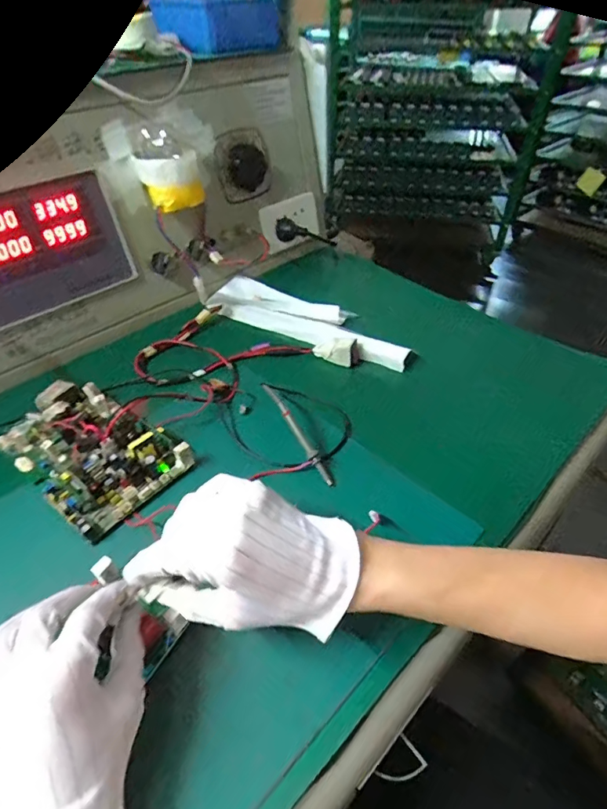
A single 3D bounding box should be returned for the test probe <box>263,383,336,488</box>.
[{"bbox_3d":[-0.007,0.027,0.481,0.009,0.013,0.134,-25,67,-23],"label":"test probe"}]

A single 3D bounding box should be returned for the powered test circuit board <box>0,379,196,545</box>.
[{"bbox_3d":[-0.222,0.042,0.483,0.197,0.040,0.127,27,51,27],"label":"powered test circuit board"}]

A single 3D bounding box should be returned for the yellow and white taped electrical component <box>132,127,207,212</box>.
[{"bbox_3d":[-0.169,-0.298,0.590,0.070,0.077,0.056,-29,50,-26],"label":"yellow and white taped electrical component"}]

